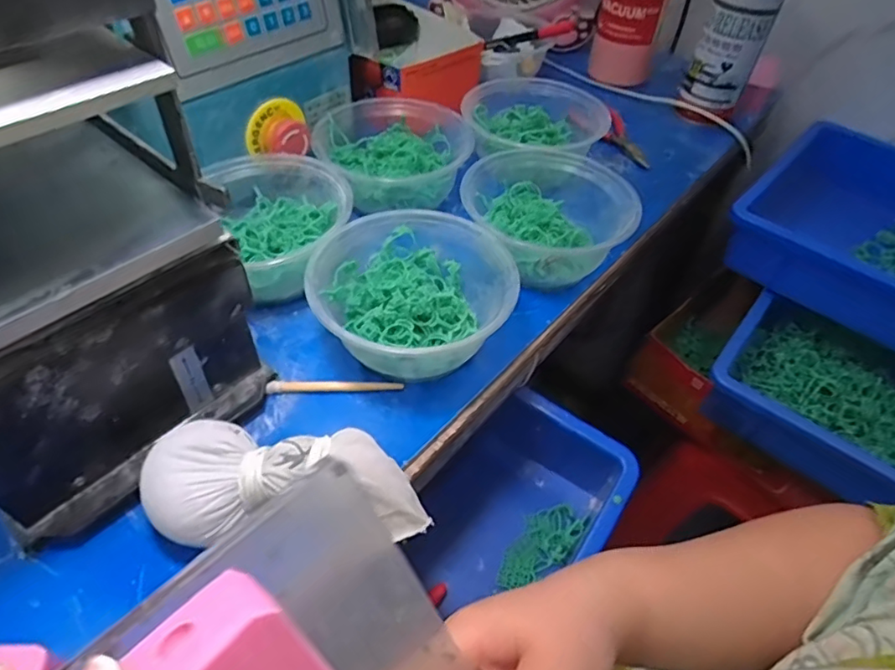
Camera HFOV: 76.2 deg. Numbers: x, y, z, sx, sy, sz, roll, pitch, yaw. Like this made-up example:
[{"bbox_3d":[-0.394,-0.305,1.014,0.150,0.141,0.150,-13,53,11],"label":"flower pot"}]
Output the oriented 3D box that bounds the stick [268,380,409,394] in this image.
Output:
[{"bbox_3d":[-0.074,0.035,0.381,0.088,0.008,0.008,0,48,-5],"label":"stick"}]

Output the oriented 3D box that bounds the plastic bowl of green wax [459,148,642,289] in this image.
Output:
[{"bbox_3d":[0.078,-0.098,0.463,0.129,0.049,0.121,2,48,-3],"label":"plastic bowl of green wax"}]

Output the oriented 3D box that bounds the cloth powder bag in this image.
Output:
[{"bbox_3d":[-0.086,0.080,0.313,0.148,0.047,0.068,-1,48,-6],"label":"cloth powder bag"}]

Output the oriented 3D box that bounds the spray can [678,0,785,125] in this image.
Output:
[{"bbox_3d":[0.293,-0.306,0.586,0.062,0.175,0.053,20,50,13],"label":"spray can"}]

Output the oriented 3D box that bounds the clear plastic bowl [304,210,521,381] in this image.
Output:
[{"bbox_3d":[-0.025,-0.023,0.400,0.132,0.065,0.121,2,48,-3],"label":"clear plastic bowl"}]

